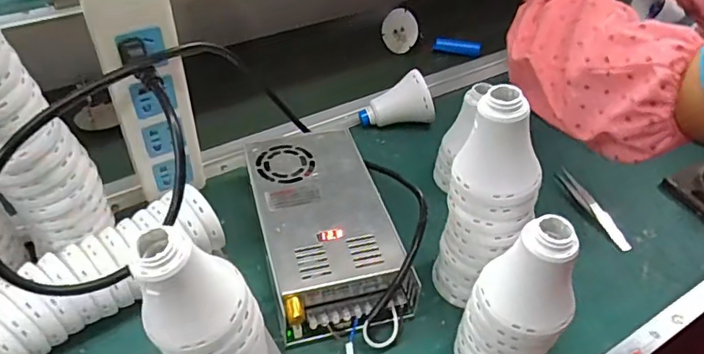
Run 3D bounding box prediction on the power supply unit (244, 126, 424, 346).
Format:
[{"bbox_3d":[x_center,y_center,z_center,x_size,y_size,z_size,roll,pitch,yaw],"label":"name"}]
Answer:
[{"bbox_3d":[-0.026,0.043,0.505,0.122,0.050,0.217,-10,45,-15],"label":"power supply unit"}]

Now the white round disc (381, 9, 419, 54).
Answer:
[{"bbox_3d":[0.069,-0.216,0.791,0.059,0.060,0.008,25,16,27],"label":"white round disc"}]

